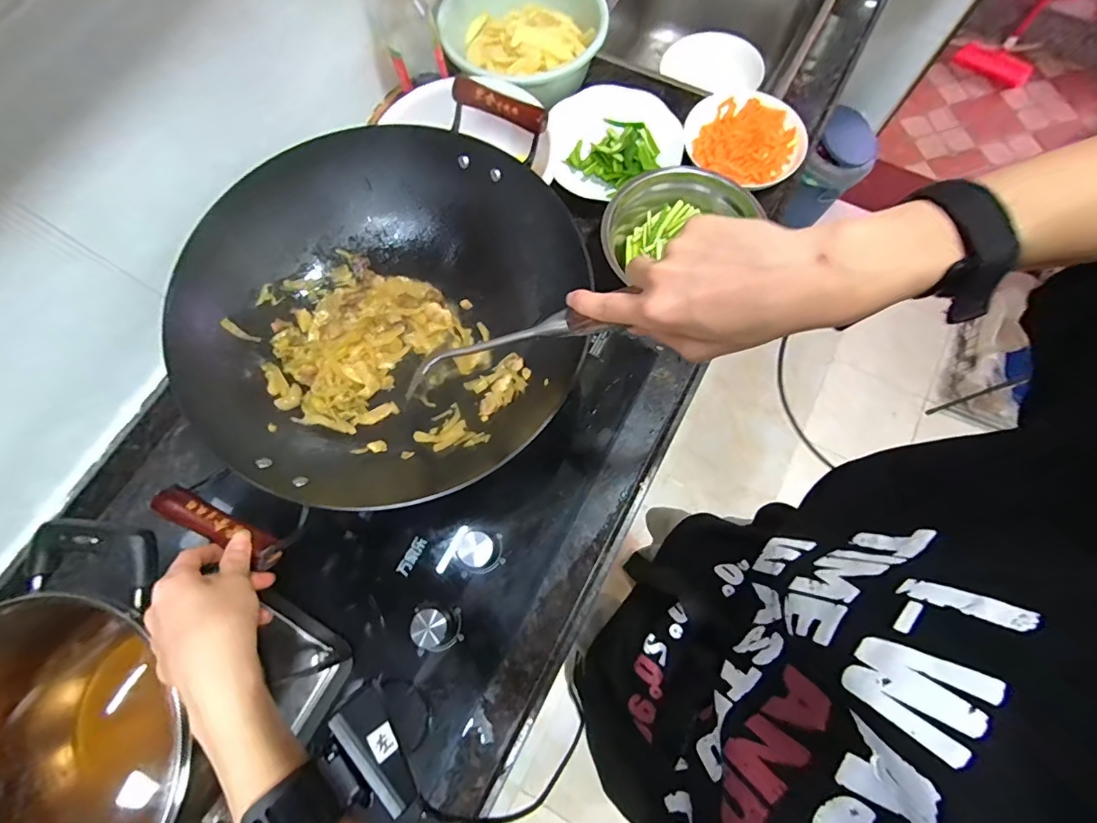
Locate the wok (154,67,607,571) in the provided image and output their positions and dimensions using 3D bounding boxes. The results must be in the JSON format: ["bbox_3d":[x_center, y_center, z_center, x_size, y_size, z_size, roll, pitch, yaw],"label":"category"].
[{"bbox_3d":[-0.162,-0.114,0.506,0.392,0.130,0.395,-16,72,-3],"label":"wok"}]

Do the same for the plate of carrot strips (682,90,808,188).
[{"bbox_3d":[0.299,-0.419,0.710,0.175,0.039,0.173,0,72,1],"label":"plate of carrot strips"}]

